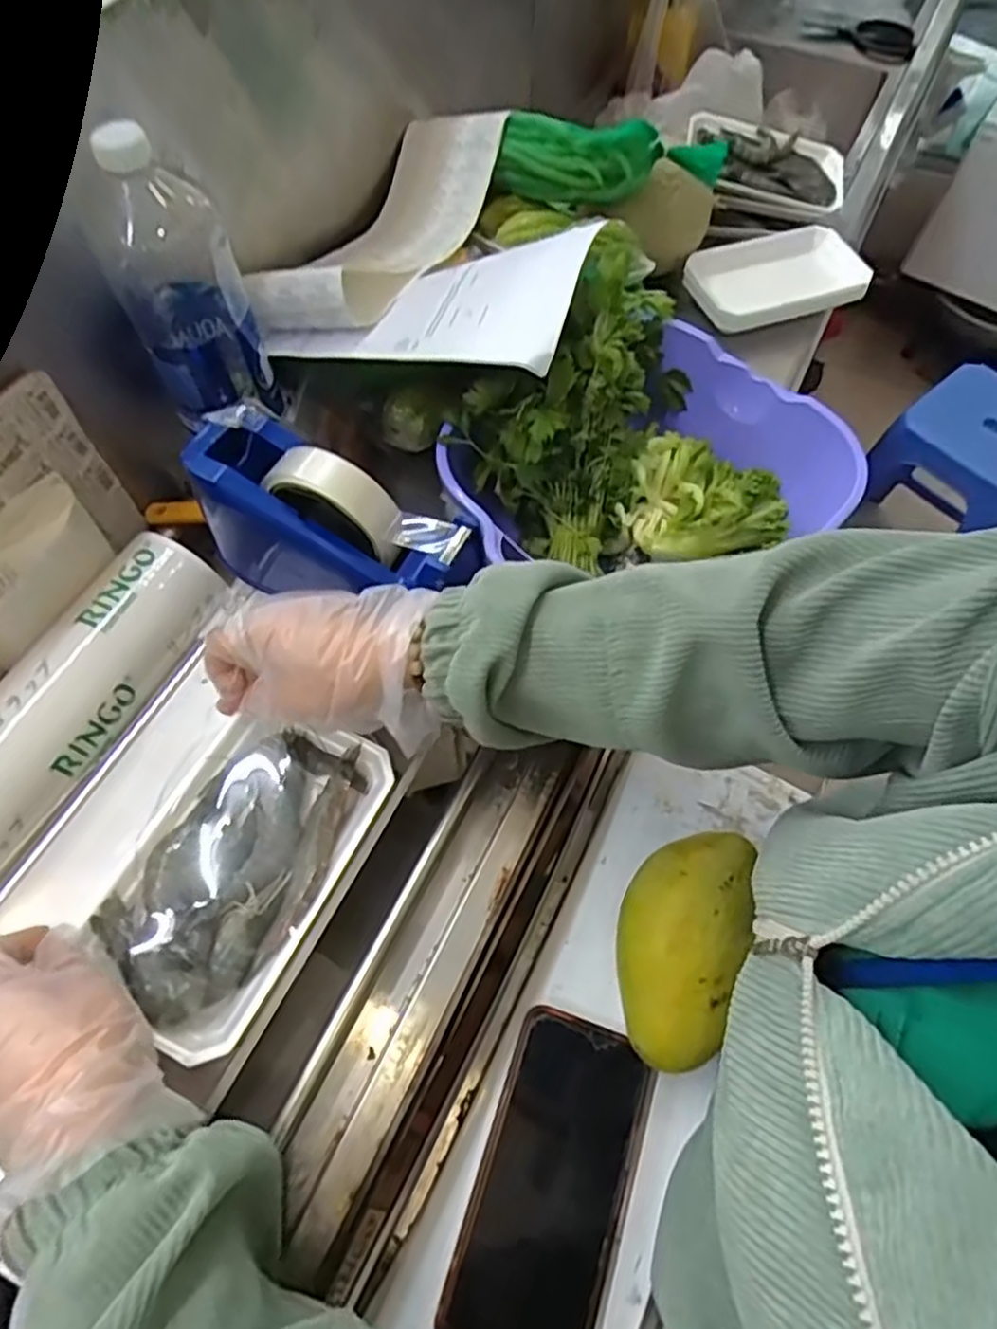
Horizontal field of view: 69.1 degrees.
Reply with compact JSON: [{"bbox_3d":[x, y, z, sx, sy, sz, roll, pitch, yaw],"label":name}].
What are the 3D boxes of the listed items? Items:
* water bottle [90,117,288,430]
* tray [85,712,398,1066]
[{"bbox_3d":[-0.222,-0.267,0.510,0.081,0.183,0.081,-21,64,-12],"label":"water bottle"},{"bbox_3d":[-0.150,0.113,0.420,0.104,0.028,0.184,25,64,12],"label":"tray"}]

